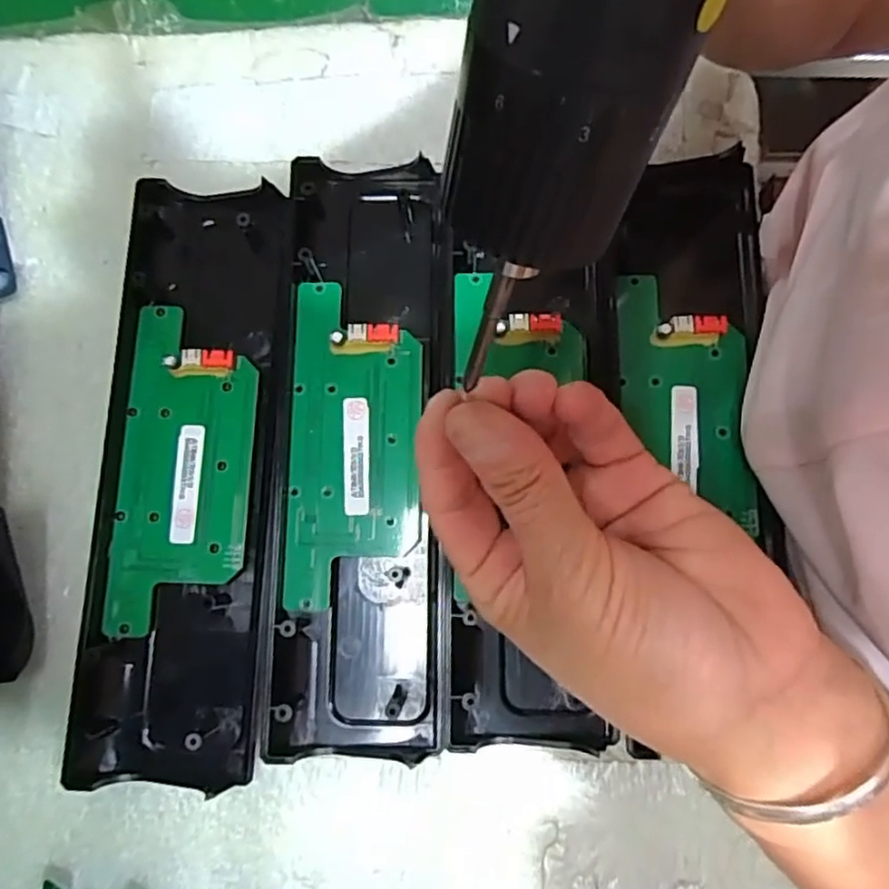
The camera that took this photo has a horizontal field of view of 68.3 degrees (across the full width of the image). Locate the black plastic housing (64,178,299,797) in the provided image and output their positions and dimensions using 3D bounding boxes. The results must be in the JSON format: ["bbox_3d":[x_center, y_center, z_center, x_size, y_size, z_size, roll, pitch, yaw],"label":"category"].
[{"bbox_3d":[-0.107,0.009,0.275,0.071,0.017,0.245,1,80,1],"label":"black plastic housing"}]

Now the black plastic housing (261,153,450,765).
[{"bbox_3d":[-0.034,-0.002,0.275,0.068,0.017,0.246,-1,80,1],"label":"black plastic housing"}]

